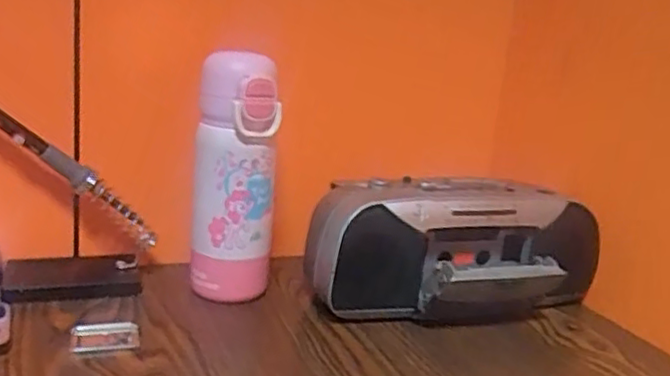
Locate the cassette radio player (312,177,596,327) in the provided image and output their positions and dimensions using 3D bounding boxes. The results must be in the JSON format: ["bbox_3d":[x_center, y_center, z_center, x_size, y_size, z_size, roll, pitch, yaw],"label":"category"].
[{"bbox_3d":[0.109,0.065,0.613,0.268,0.135,0.122,6,14,2],"label":"cassette radio player"}]

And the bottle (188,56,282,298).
[{"bbox_3d":[-0.093,0.001,0.605,0.074,0.229,0.087,2,15,-15],"label":"bottle"}]

